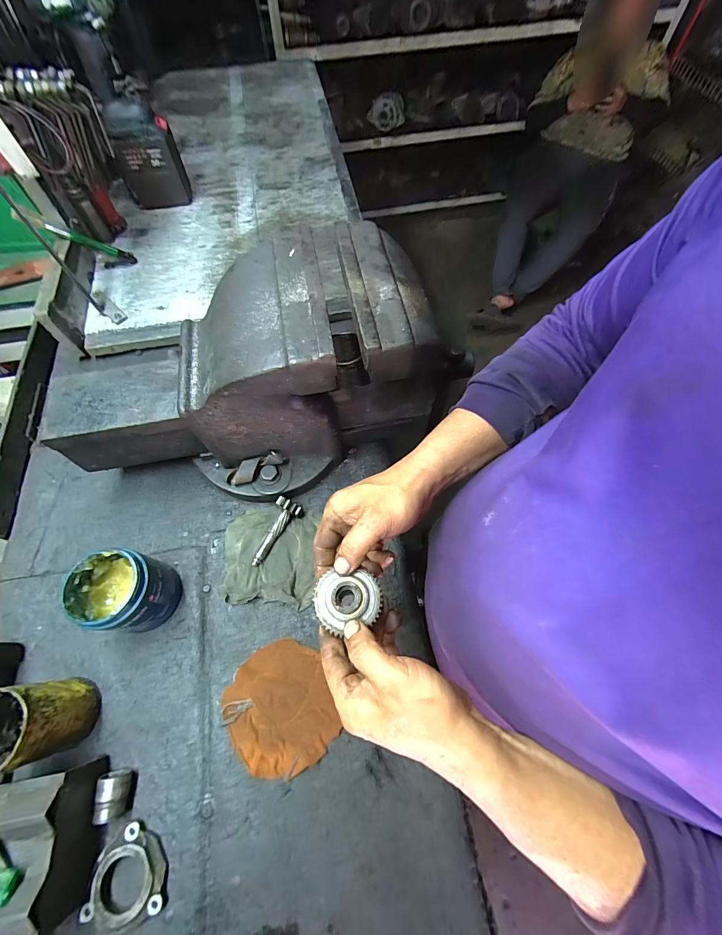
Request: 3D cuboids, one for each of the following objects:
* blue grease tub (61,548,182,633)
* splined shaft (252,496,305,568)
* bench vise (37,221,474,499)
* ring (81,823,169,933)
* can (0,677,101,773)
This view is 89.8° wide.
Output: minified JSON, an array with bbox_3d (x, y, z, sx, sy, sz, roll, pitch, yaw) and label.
[{"bbox_3d":[-0.296,0.155,0.460,0.093,0.094,0.085,0,67,1],"label":"blue grease tub"},{"bbox_3d":[-0.122,0.091,0.517,0.035,0.033,0.103,24,69,11],"label":"splined shaft"},{"bbox_3d":[-0.127,-0.103,0.480,0.525,0.259,0.198,-20,68,-7],"label":"bench vise"},{"bbox_3d":[-0.238,0.420,0.375,0.074,0.027,0.070,0,67,1],"label":"ring"},{"bbox_3d":[-0.361,0.277,0.397,0.084,0.116,0.071,-14,67,-5],"label":"can"}]

